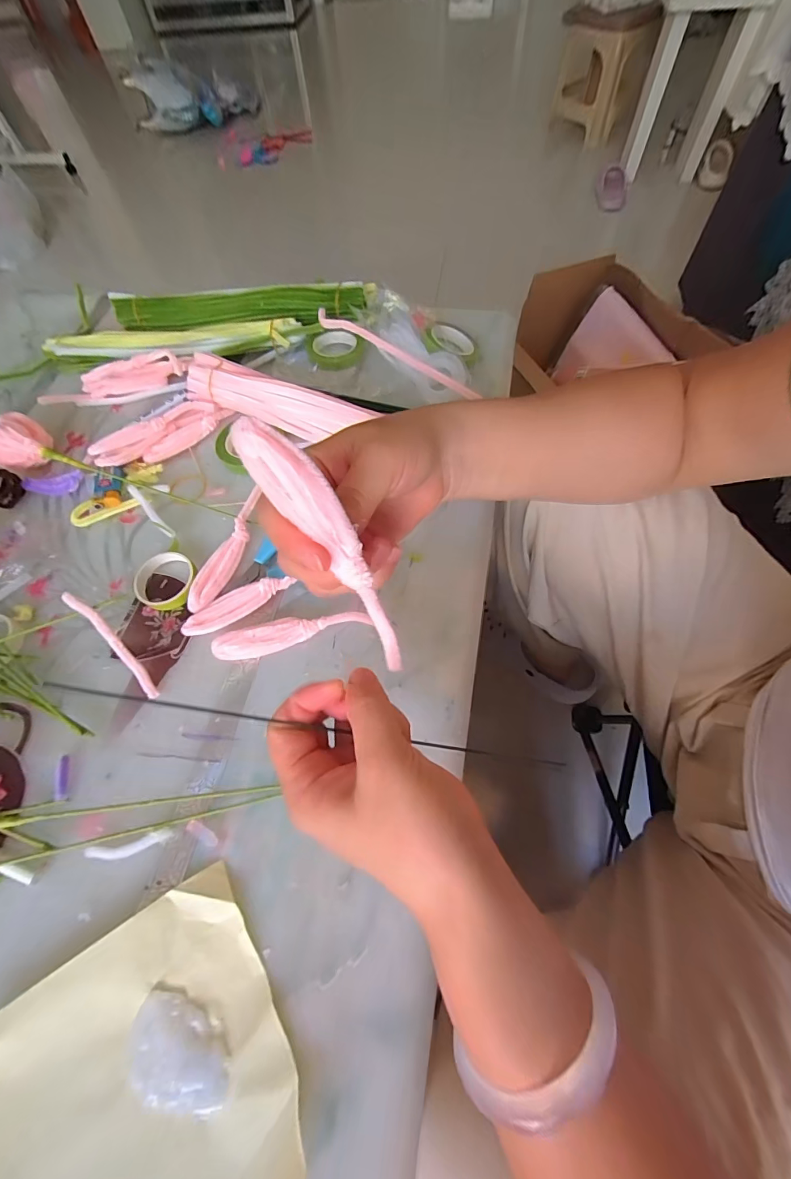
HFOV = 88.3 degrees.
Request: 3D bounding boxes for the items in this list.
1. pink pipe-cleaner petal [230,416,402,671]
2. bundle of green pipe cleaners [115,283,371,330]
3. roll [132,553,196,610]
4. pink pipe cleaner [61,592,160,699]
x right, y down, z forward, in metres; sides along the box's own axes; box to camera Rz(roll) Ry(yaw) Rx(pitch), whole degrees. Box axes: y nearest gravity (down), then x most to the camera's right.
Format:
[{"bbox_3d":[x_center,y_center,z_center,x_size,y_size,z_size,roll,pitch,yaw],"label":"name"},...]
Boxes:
[{"bbox_3d":[-0.025,-0.015,0.178,0.022,0.124,0.011,-37,25,-13],"label":"pink pipe-cleaner petal"},{"bbox_3d":[-0.184,-0.323,0.464,0.293,0.033,0.039,3,65,5],"label":"bundle of green pipe cleaners"},{"bbox_3d":[-0.195,-0.007,0.347,0.049,0.013,0.049,-30,67,-10],"label":"roll"},{"bbox_3d":[-0.212,0.041,0.307,0.012,0.006,0.100,-39,95,-14],"label":"pink pipe cleaner"}]

